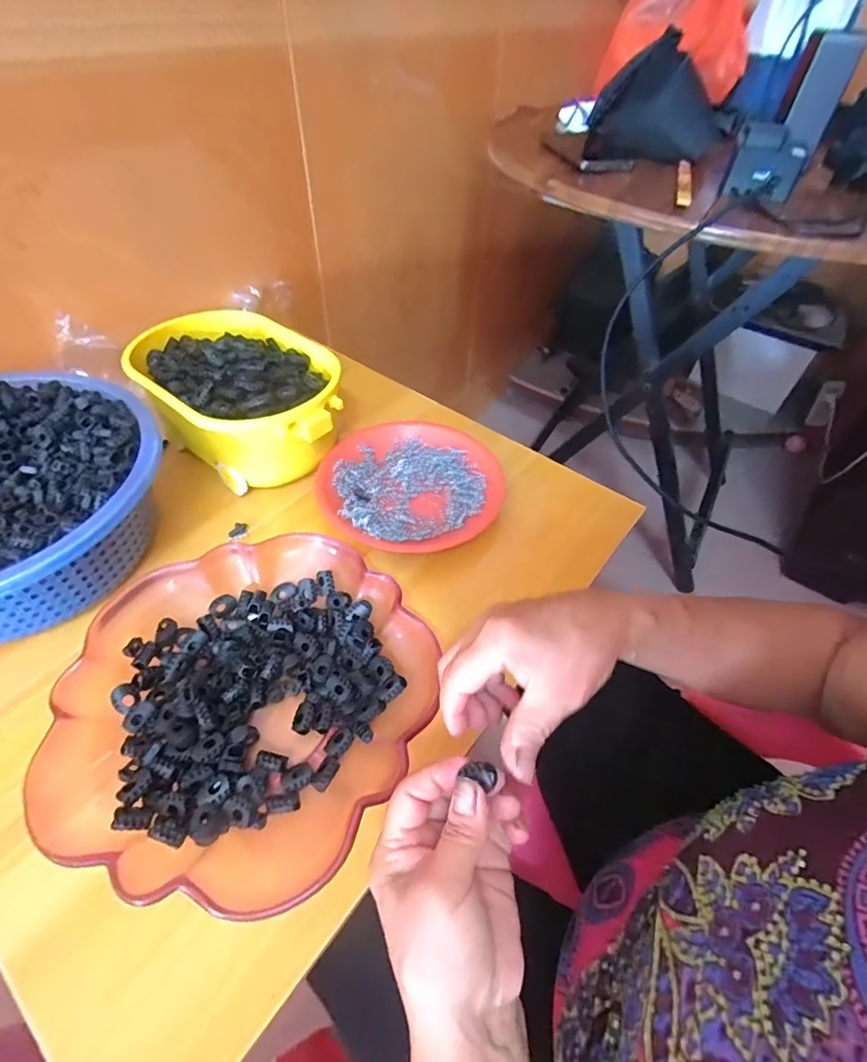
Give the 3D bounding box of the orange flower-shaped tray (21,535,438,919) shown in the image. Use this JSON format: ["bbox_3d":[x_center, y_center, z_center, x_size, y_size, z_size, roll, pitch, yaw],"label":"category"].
[{"bbox_3d":[-0.129,0.113,0.355,0.239,0.059,0.241,21,52,14],"label":"orange flower-shaped tray"}]

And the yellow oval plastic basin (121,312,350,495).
[{"bbox_3d":[-0.211,-0.149,0.546,0.253,0.089,0.163,33,56,23],"label":"yellow oval plastic basin"}]

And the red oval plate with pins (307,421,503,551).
[{"bbox_3d":[-0.025,-0.052,0.534,0.195,0.021,0.179,5,50,1],"label":"red oval plate with pins"}]

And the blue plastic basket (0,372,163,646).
[{"bbox_3d":[-0.378,-0.027,0.422,0.254,0.092,0.265,27,54,19],"label":"blue plastic basket"}]

